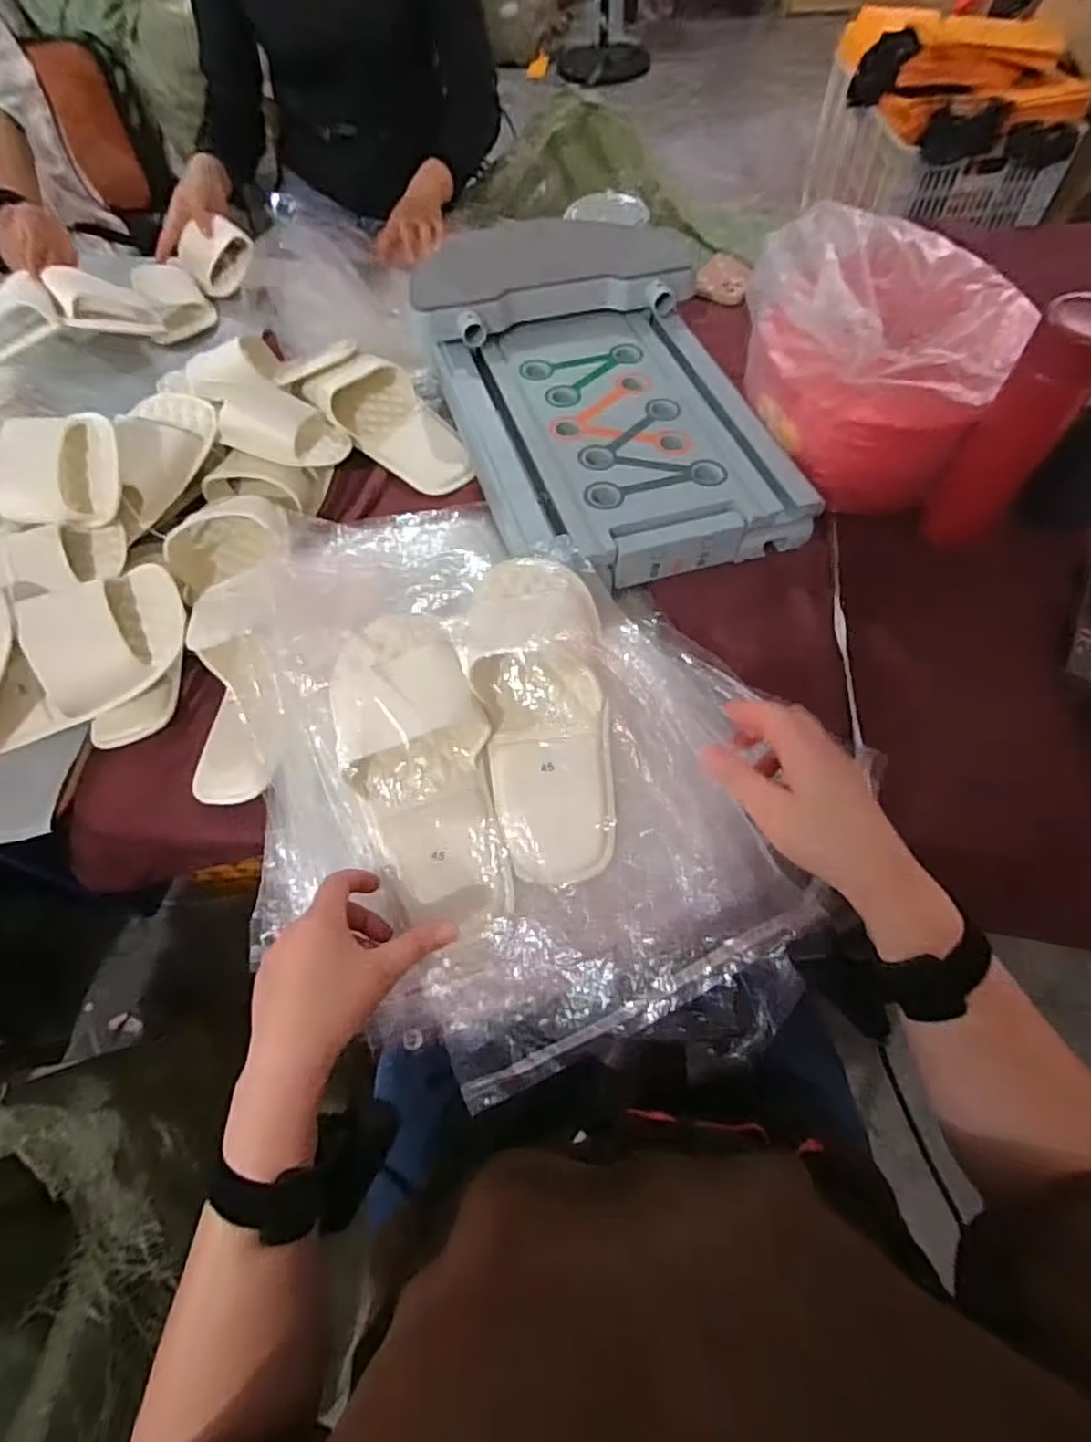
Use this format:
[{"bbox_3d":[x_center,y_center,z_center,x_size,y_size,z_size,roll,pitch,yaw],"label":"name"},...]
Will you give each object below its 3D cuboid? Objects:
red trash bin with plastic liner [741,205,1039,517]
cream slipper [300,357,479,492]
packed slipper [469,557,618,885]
[{"bbox_3d":[0.334,-0.384,0.680,0.253,0.188,0.263,18,64,13],"label":"red trash bin with plastic liner"},{"bbox_3d":[-0.182,-0.359,0.783,0.116,0.063,0.233,-42,79,-18],"label":"cream slipper"},{"bbox_3d":[-0.001,-0.017,0.519,0.100,0.079,0.274,-8,75,-1],"label":"packed slipper"}]

